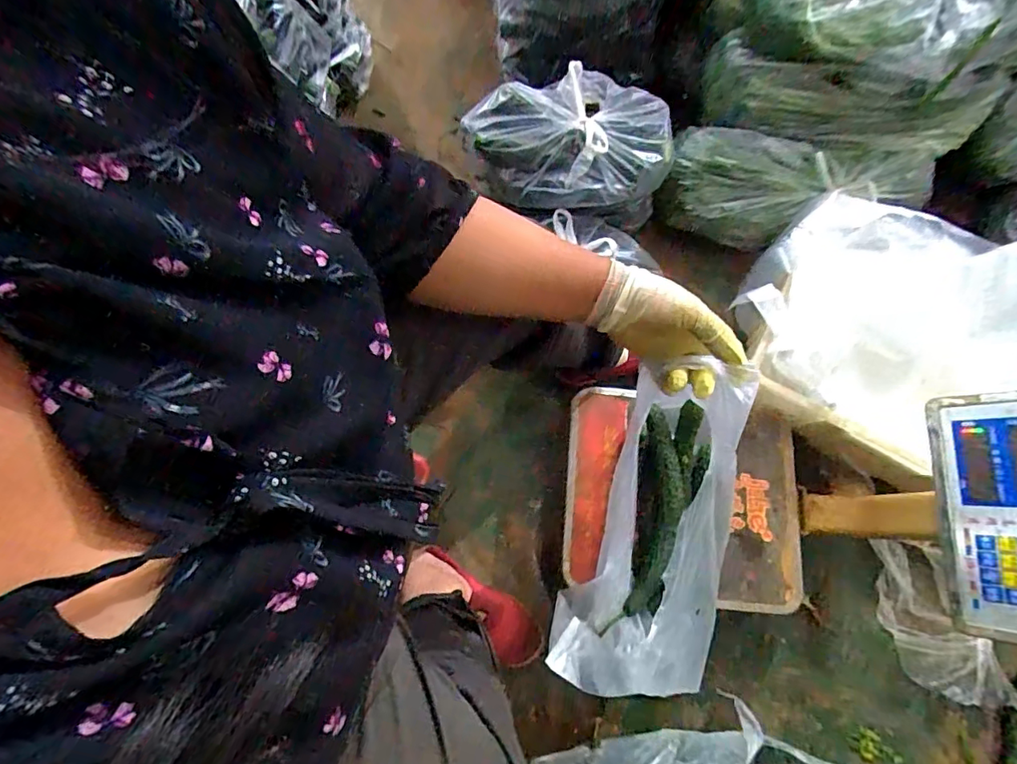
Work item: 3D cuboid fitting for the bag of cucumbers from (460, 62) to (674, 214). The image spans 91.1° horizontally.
[{"bbox_3d":[0.089,-0.374,0.785,0.319,0.113,0.184,16,75,4],"label":"bag of cucumbers"}]

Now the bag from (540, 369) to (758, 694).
[{"bbox_3d":[0.165,0.162,0.560,0.176,0.259,0.344,9,74,2],"label":"bag"}]

